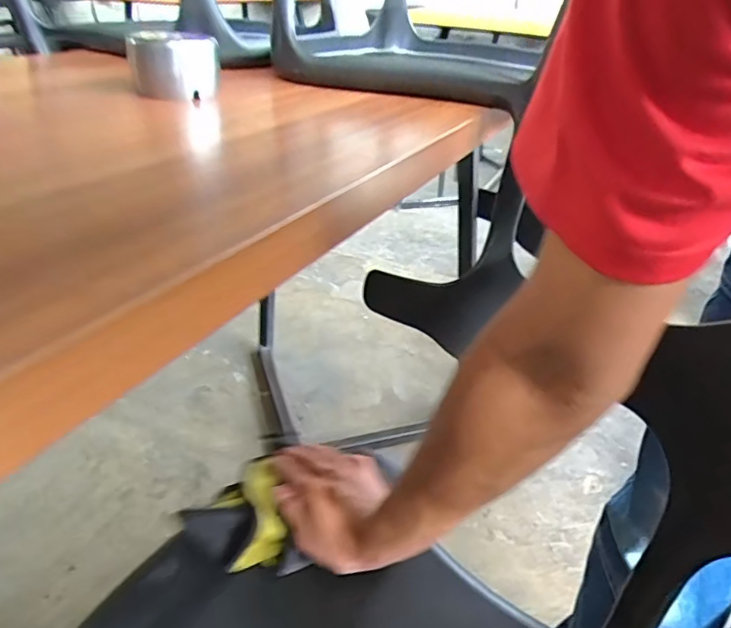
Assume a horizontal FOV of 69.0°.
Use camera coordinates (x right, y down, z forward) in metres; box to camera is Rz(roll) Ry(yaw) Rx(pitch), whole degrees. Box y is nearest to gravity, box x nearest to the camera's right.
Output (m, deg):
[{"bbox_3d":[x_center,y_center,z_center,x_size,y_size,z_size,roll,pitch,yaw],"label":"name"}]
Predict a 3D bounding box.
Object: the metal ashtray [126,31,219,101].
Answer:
[{"bbox_3d":[-0.189,-0.247,0.528,0.081,0.057,0.078,-9,34,-18],"label":"metal ashtray"}]

